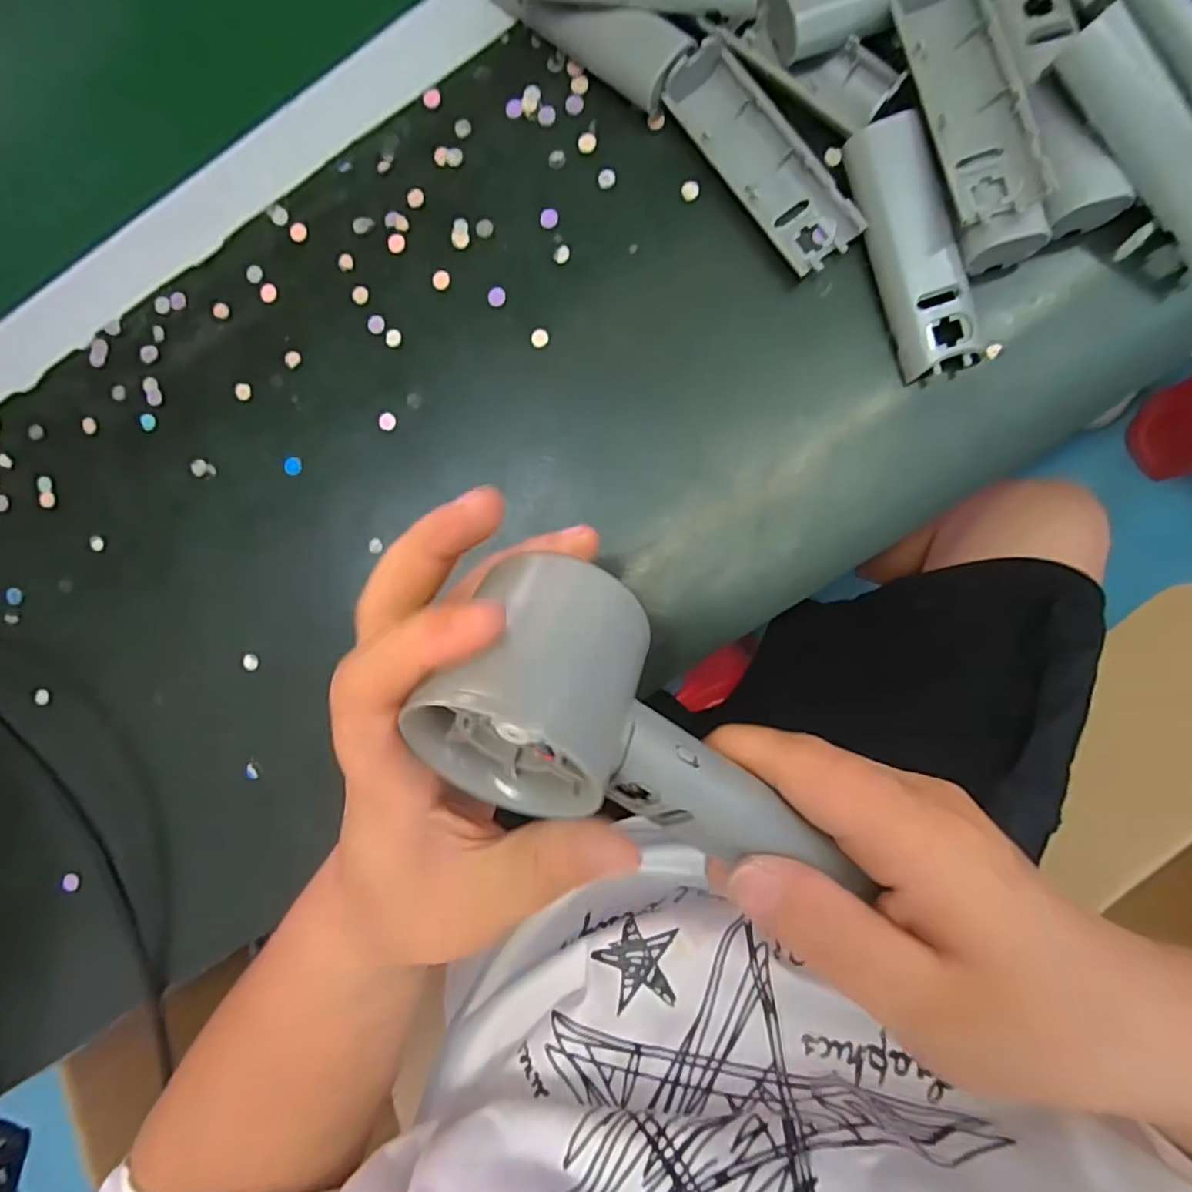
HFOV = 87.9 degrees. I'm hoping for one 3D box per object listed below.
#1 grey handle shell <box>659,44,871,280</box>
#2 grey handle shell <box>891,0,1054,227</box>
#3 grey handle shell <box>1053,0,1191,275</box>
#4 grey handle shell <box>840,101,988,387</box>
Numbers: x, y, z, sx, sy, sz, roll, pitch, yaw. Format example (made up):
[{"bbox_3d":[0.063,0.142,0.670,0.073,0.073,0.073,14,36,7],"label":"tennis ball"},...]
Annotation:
[{"bbox_3d":[0.072,-0.190,0.270,0.033,0.017,0.103,-37,84,4],"label":"grey handle shell"},{"bbox_3d":[0.148,-0.203,0.251,0.034,0.019,0.107,-13,86,6],"label":"grey handle shell"},{"bbox_3d":[0.219,-0.176,0.239,0.029,0.012,0.102,-45,101,5],"label":"grey handle shell"},{"bbox_3d":[0.134,-0.146,0.259,0.031,0.013,0.105,-14,86,6],"label":"grey handle shell"}]

